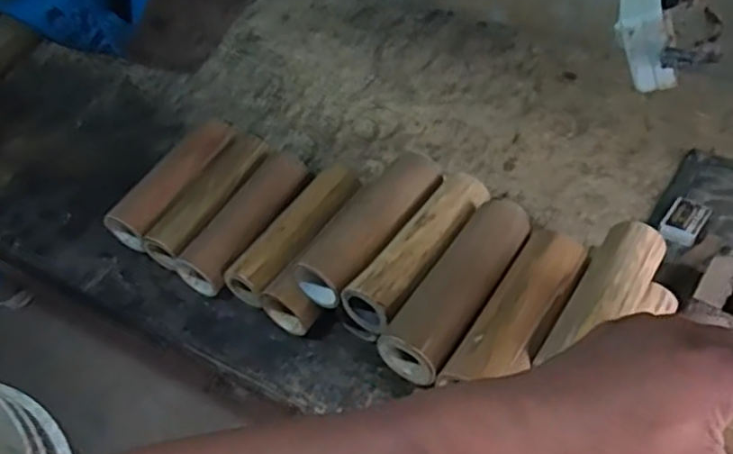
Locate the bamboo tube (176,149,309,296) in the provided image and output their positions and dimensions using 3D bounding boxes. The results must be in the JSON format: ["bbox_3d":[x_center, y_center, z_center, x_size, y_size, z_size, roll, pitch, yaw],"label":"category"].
[{"bbox_3d":[-0.129,-0.005,0.741,0.060,0.046,0.187,22,55,23],"label":"bamboo tube"}]

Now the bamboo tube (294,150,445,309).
[{"bbox_3d":[0.010,-0.001,0.647,0.053,0.046,0.181,28,58,27],"label":"bamboo tube"}]

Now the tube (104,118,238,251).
[{"bbox_3d":[-0.217,-0.054,0.779,0.060,0.045,0.186,21,55,23],"label":"tube"}]

